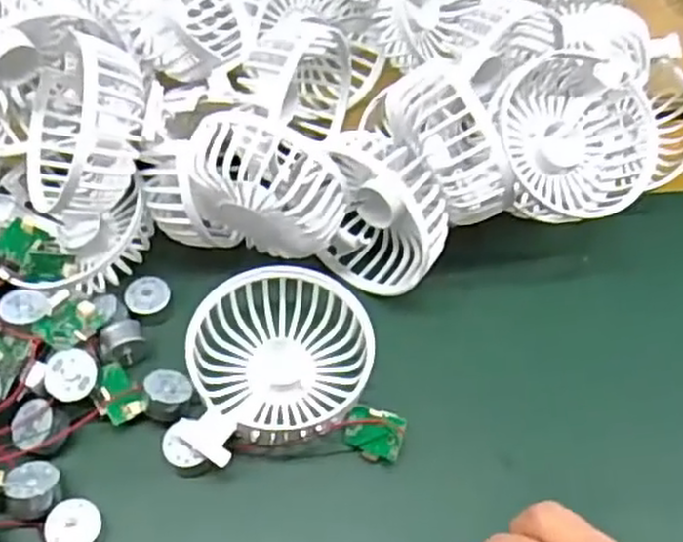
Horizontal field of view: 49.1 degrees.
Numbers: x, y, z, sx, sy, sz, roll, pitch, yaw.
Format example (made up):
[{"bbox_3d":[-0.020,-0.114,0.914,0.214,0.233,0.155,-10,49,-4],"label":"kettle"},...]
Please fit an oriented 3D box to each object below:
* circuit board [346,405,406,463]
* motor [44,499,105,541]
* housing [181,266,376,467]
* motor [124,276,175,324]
[{"bbox_3d":[0.016,0.079,0.356,0.029,0.005,0.024,7,89,33],"label":"circuit board"},{"bbox_3d":[-0.116,0.114,0.327,0.021,0.019,0.024,17,55,8],"label":"motor"},{"bbox_3d":[-0.034,0.043,0.373,0.093,0.032,0.086,2,54,-3],"label":"housing"},{"bbox_3d":[-0.101,0.015,0.394,0.023,0.012,0.021,2,54,-3],"label":"motor"}]

